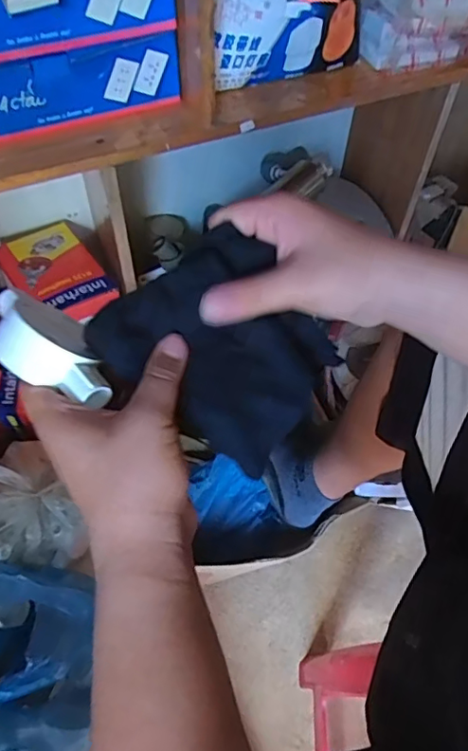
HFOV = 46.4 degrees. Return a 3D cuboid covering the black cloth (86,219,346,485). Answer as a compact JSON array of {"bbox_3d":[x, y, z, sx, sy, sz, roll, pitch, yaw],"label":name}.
[{"bbox_3d":[-0.005,-0.019,0.342,0.131,0.025,0.113,43,79,-5],"label":"black cloth"}]

